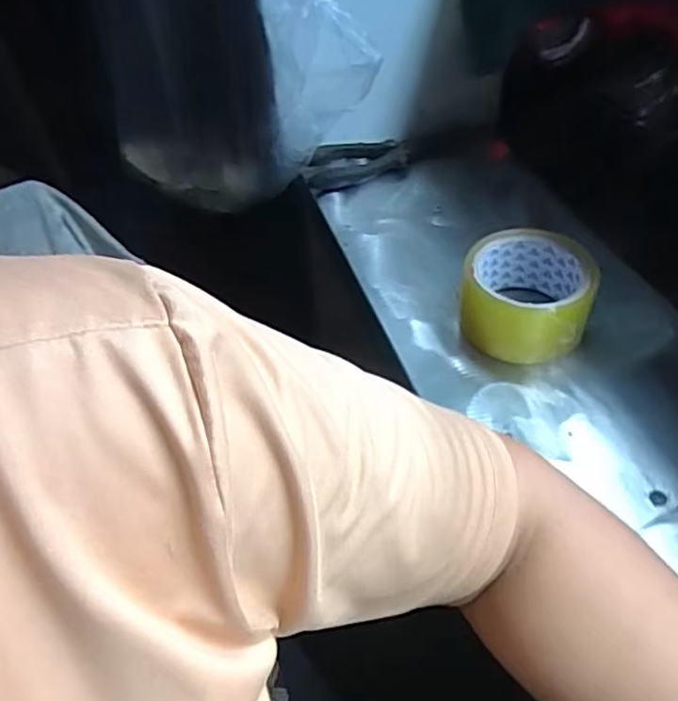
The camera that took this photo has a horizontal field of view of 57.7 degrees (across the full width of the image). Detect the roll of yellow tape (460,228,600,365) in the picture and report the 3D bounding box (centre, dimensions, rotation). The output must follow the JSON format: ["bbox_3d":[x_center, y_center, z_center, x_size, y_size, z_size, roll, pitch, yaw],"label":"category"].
[{"bbox_3d":[0.146,-0.043,0.484,0.094,0.057,0.092,11,49,14],"label":"roll of yellow tape"}]

